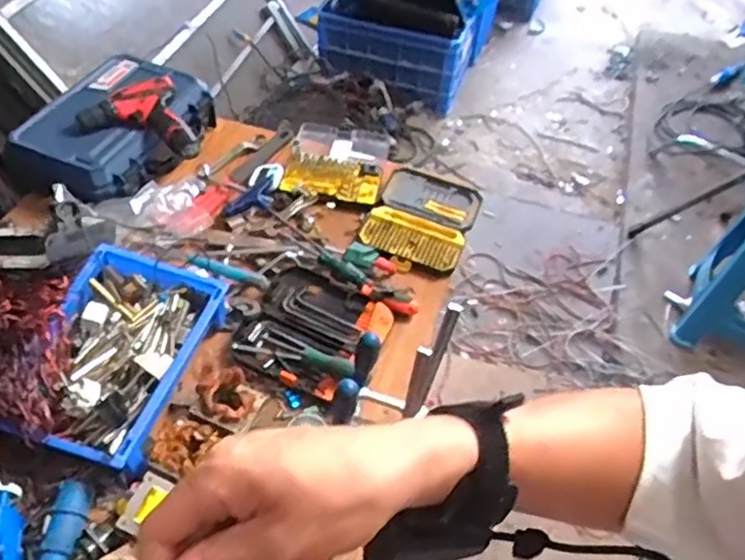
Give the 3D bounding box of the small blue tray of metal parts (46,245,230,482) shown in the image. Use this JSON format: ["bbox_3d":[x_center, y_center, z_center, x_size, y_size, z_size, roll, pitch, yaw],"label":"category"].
[{"bbox_3d":[-0.365,0.100,0.931,0.207,0.065,0.323,13,50,7],"label":"small blue tray of metal parts"}]

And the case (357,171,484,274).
[{"bbox_3d":[0.094,-0.123,1.227,0.190,0.035,0.247,21,51,14],"label":"case"}]

